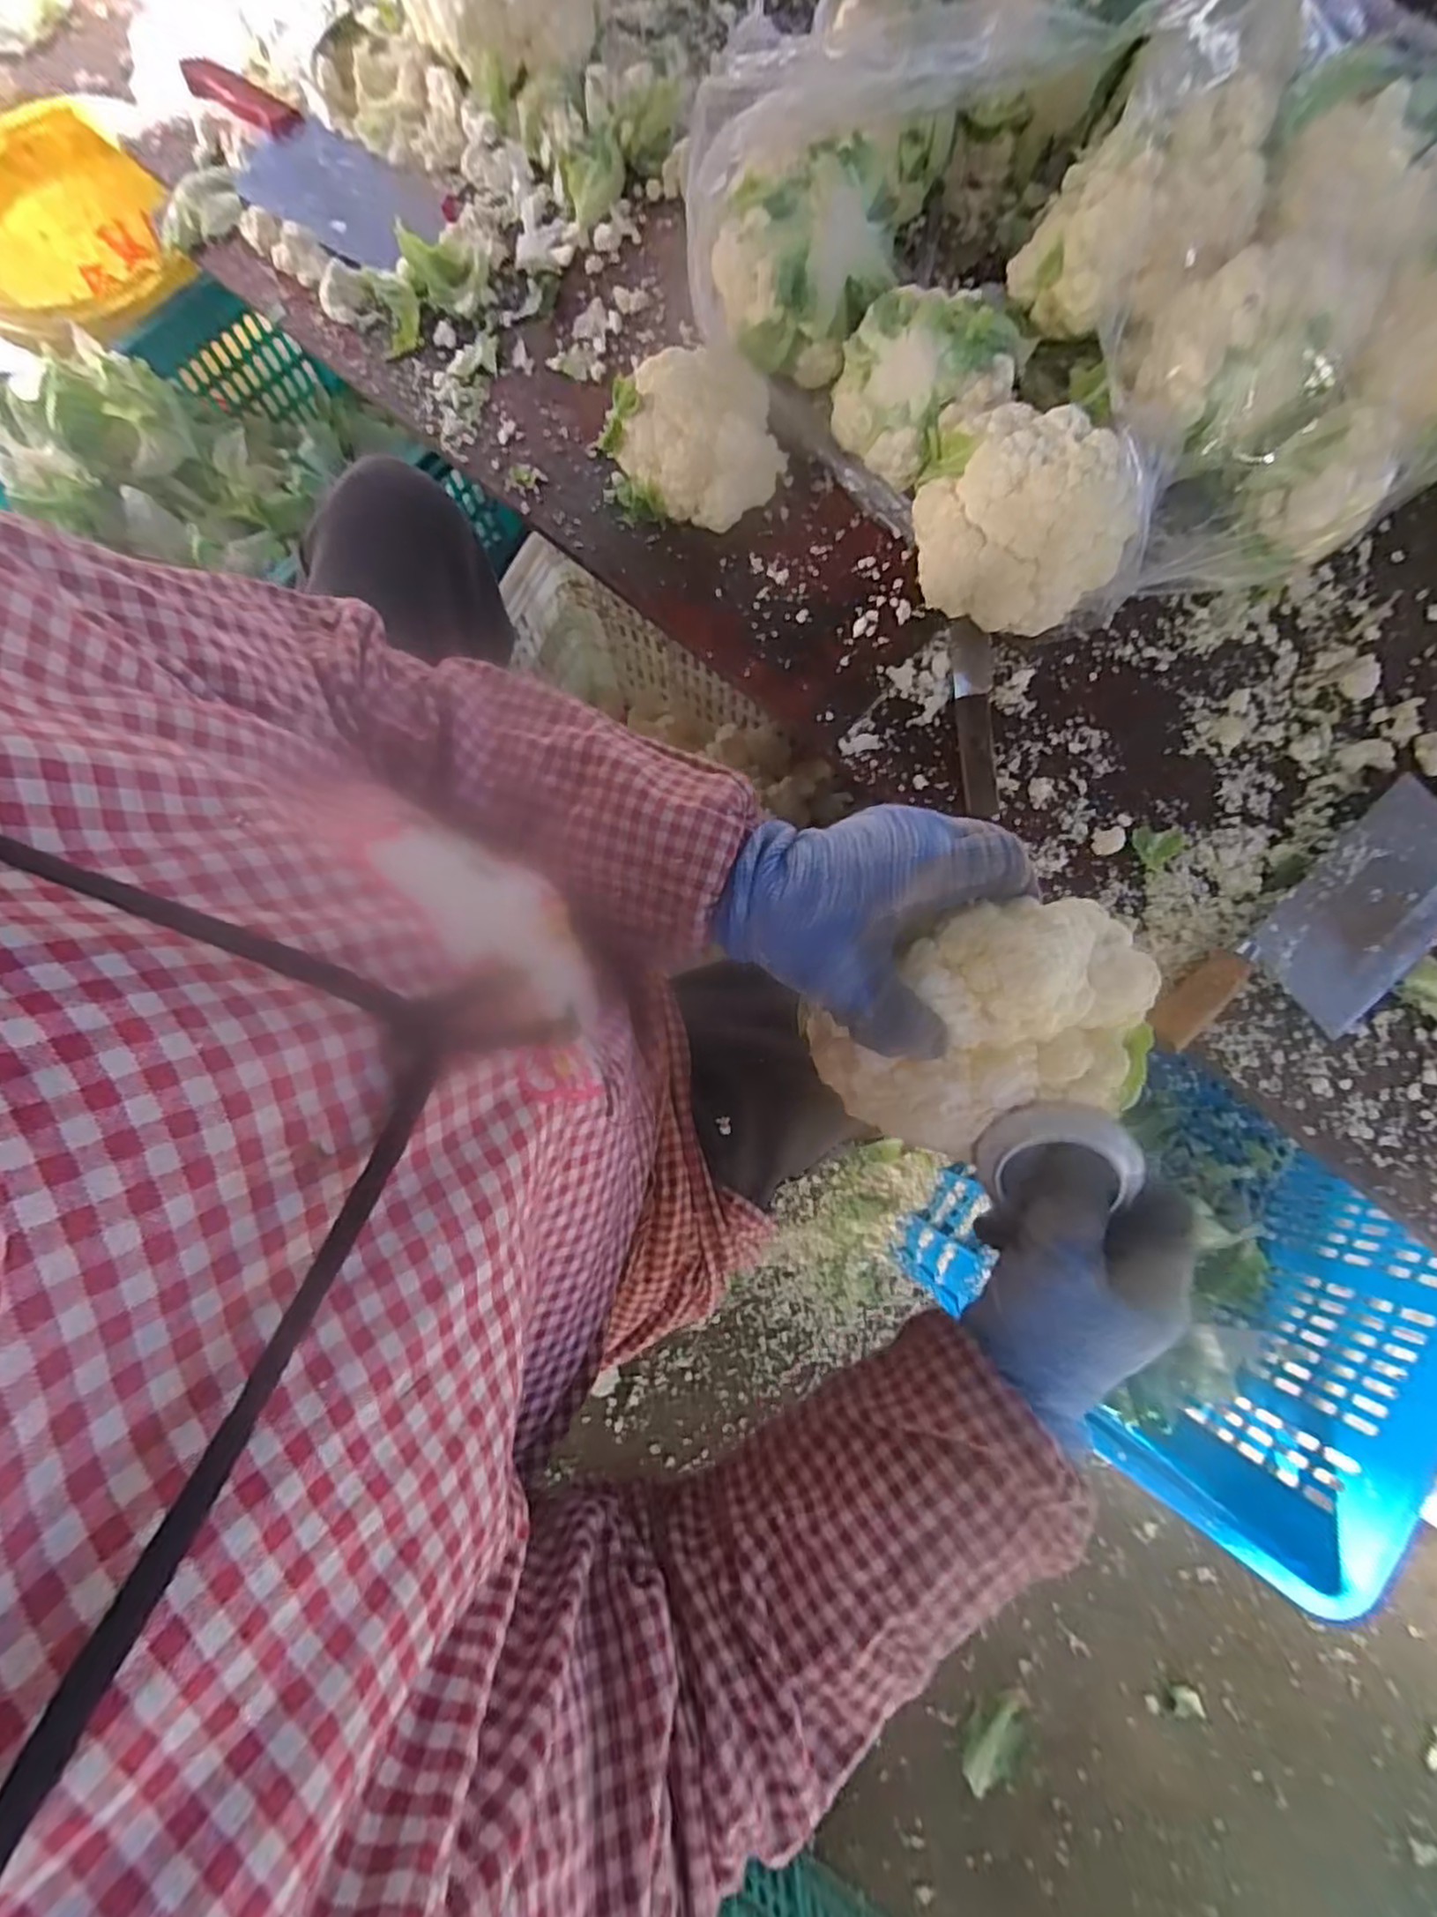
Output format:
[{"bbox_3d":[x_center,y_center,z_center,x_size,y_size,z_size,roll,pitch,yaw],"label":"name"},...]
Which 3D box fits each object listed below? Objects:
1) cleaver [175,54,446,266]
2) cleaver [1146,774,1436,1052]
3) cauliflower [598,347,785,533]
[{"bbox_3d":[-0.382,-0.706,0.630,0.292,0.027,0.115,26,81,6],"label":"cleaver"},{"bbox_3d":[0.432,-0.009,0.495,0.271,0.022,0.100,-41,81,-6],"label":"cleaver"},{"bbox_3d":[-0.018,-0.391,0.535,0.121,0.080,0.111,0,80,1],"label":"cauliflower"}]

